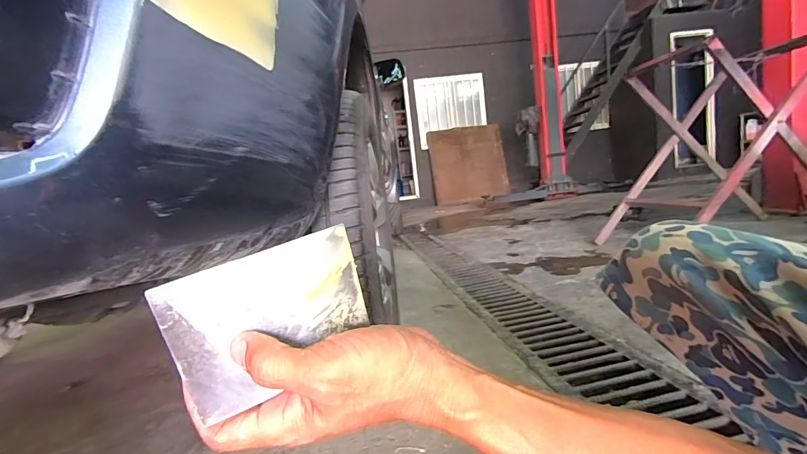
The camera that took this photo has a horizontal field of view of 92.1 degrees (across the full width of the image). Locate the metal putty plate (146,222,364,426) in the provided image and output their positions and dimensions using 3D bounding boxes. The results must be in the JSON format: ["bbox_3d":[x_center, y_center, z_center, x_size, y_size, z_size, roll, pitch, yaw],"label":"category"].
[{"bbox_3d":[-0.081,0.054,0.238,0.117,0.083,0.004,-20,-14,-15],"label":"metal putty plate"}]

